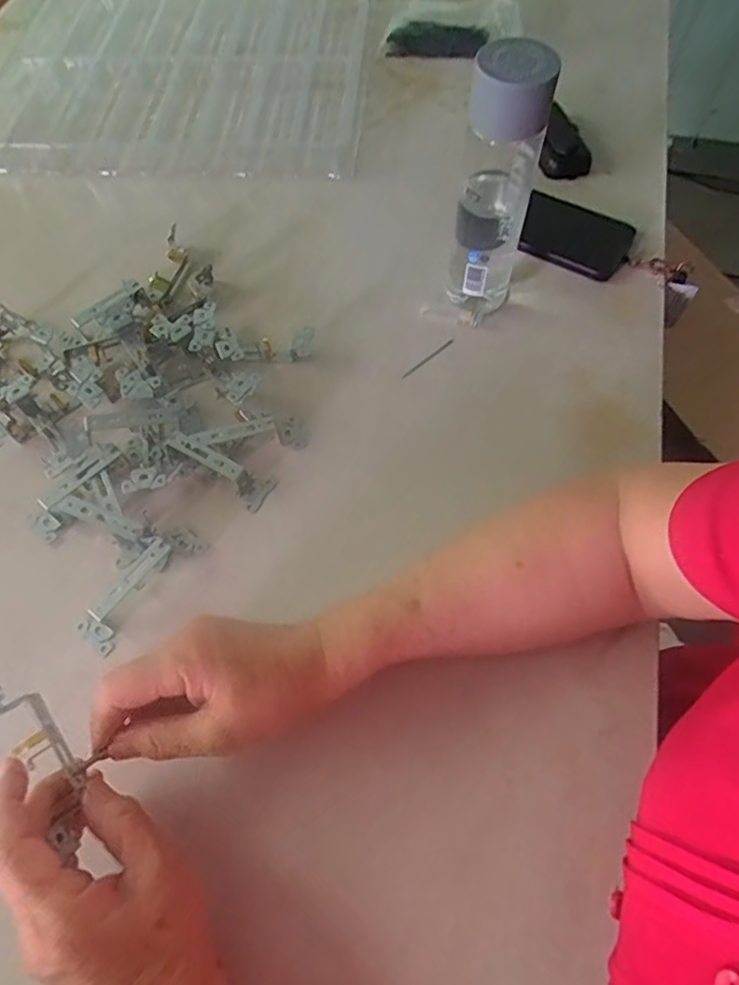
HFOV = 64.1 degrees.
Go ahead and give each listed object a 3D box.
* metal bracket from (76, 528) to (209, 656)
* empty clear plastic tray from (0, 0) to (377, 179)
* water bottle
[{"bbox_3d":[-0.167,0.065,0.427,0.031,0.024,0.104,35,70,17],"label":"metal bracket"},{"bbox_3d":[-0.233,-0.510,0.713,0.457,0.022,0.352,4,64,4],"label":"empty clear plastic tray"},{"bbox_3d":[0.098,-0.232,0.463,0.053,0.209,0.059,10,65,7],"label":"water bottle"}]

